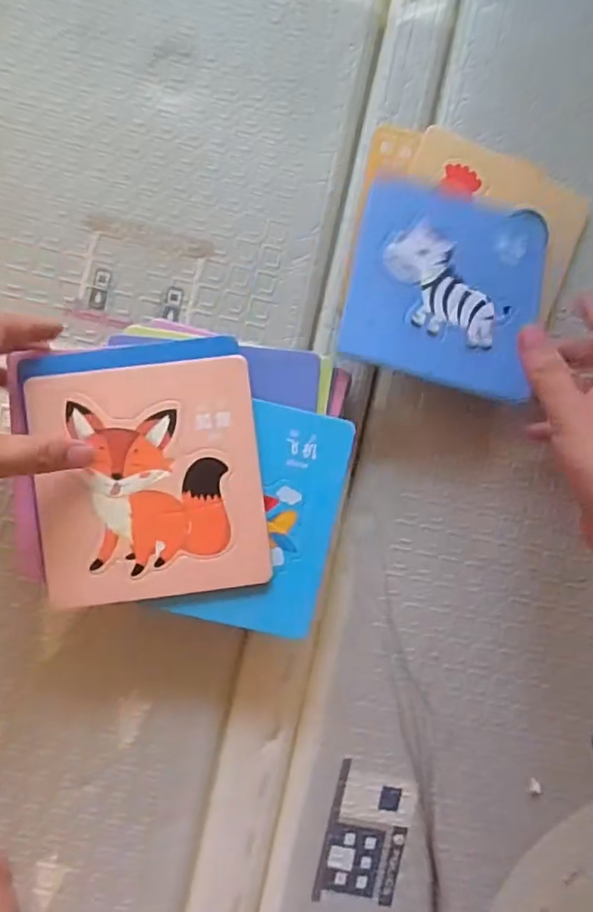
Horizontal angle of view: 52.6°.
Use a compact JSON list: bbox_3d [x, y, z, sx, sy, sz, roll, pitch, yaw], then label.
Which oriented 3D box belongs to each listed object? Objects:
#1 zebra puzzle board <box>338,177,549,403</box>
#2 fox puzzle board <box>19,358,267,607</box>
[{"bbox_3d":[0.094,-0.105,0.364,0.120,0.009,0.129,13,77,-7],"label":"zebra puzzle board"},{"bbox_3d":[-0.079,0.013,0.324,0.118,0.005,0.123,-6,90,-4],"label":"fox puzzle board"}]

